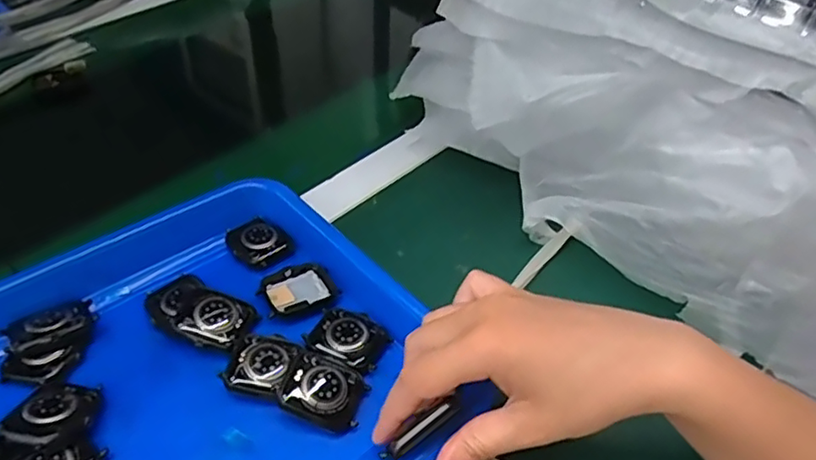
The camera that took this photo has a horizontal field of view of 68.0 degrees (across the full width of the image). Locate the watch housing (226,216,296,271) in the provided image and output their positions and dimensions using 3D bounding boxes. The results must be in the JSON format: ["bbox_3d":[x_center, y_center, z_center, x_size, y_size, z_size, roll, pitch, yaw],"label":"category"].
[{"bbox_3d":[-0.102,0.007,0.413,0.042,0.012,0.037,31,51,27],"label":"watch housing"}]

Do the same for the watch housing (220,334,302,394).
[{"bbox_3d":[-0.079,0.074,0.336,0.037,0.014,0.034,6,44,5],"label":"watch housing"}]

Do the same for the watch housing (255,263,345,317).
[{"bbox_3d":[-0.071,0.037,0.384,0.045,0.007,0.035,-28,51,-28],"label":"watch housing"}]

